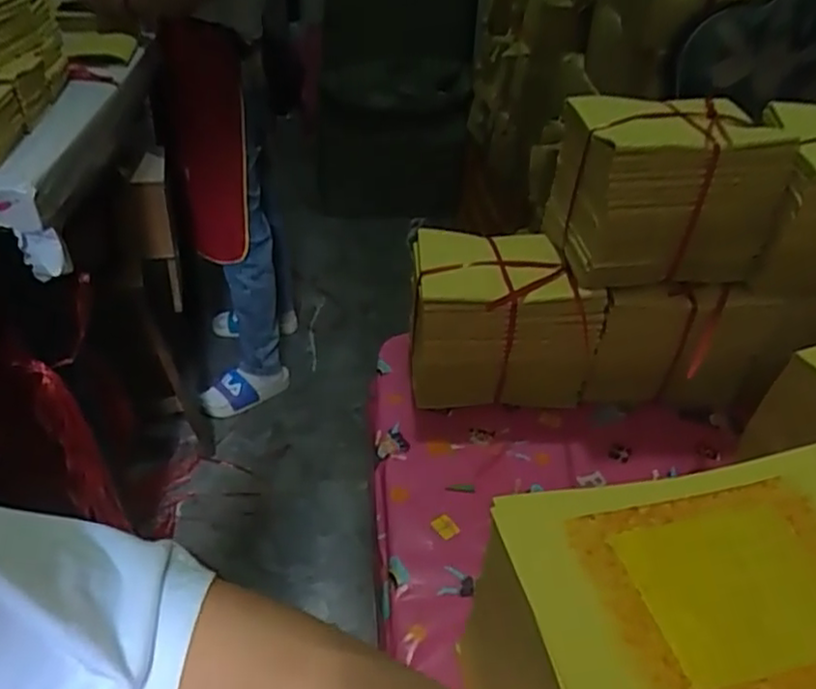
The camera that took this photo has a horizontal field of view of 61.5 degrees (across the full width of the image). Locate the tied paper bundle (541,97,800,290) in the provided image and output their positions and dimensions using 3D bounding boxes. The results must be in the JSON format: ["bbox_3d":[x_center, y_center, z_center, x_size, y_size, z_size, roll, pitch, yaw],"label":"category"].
[{"bbox_3d":[0.226,-0.138,0.613,0.172,0.136,0.110,-2,38,-8],"label":"tied paper bundle"}]

